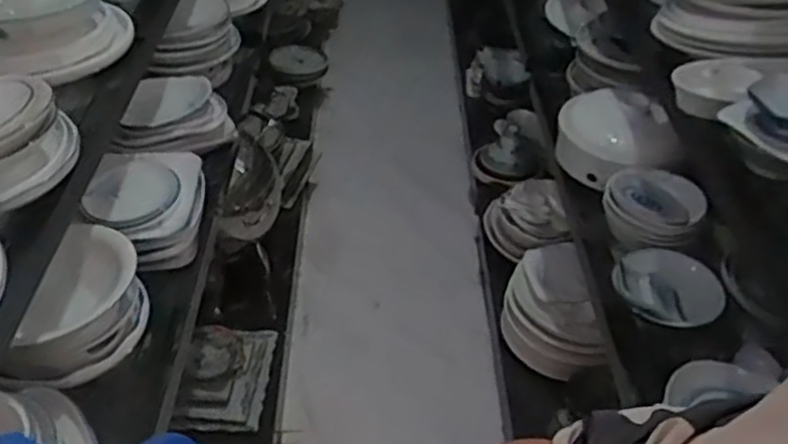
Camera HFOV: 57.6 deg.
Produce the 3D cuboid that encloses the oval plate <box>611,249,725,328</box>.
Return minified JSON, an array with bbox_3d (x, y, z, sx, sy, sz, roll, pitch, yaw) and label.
[{"bbox_3d":[0.471,0.107,1.229,0.175,0.024,0.128,24,68,15],"label":"oval plate"}]

